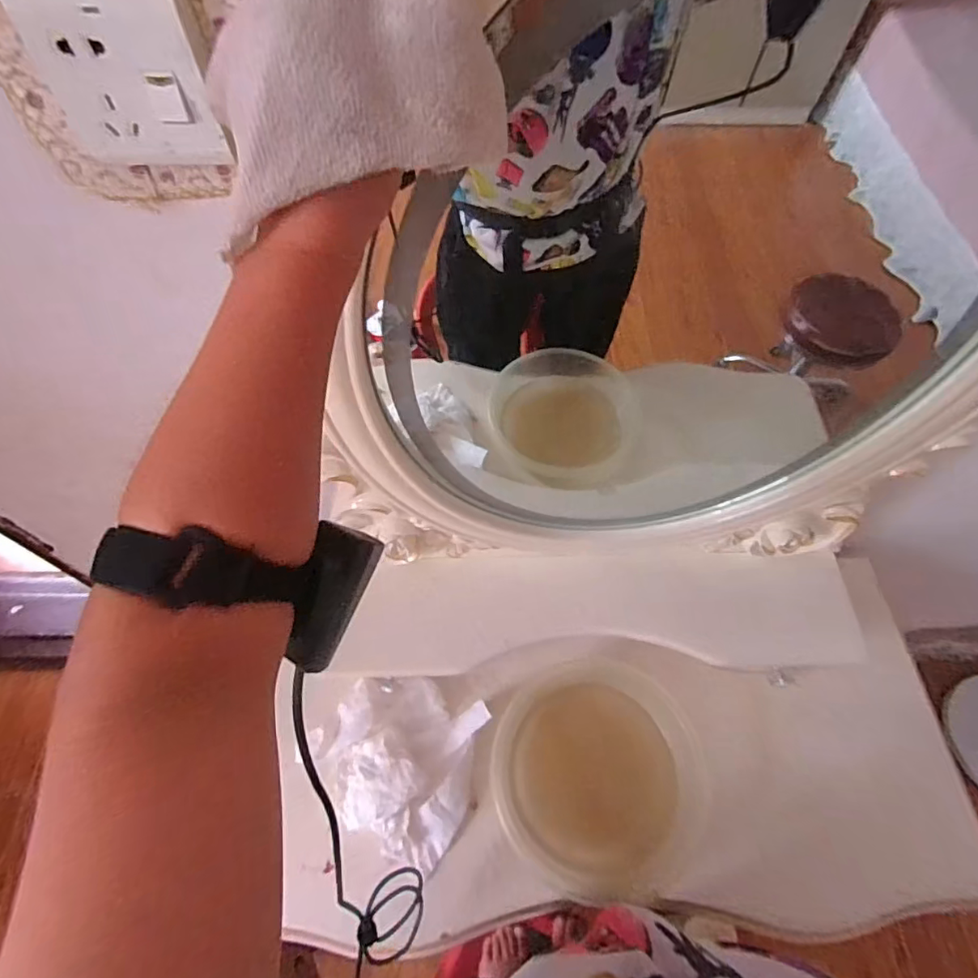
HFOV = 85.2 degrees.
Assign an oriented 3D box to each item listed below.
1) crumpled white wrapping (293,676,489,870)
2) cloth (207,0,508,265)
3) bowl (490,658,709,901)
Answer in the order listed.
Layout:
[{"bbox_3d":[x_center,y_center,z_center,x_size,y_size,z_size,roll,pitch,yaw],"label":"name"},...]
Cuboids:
[{"bbox_3d":[-0.124,0.342,0.680,0.217,0.054,0.199,19,60,12],"label":"crumpled white wrapping"},{"bbox_3d":[-0.048,-0.154,0.188,0.115,0.082,0.049,-30,62,-17],"label":"cloth"},{"bbox_3d":[0.143,0.358,0.680,0.269,0.087,0.270,-38,65,-21],"label":"bowl"}]

